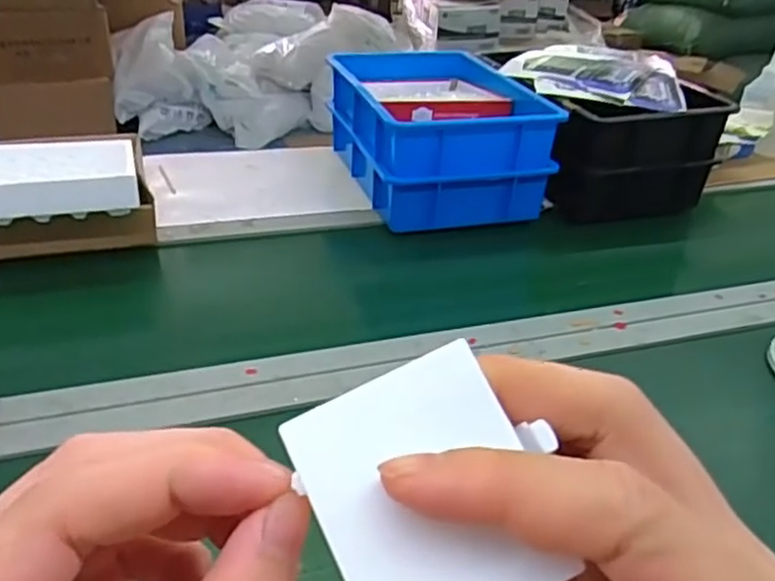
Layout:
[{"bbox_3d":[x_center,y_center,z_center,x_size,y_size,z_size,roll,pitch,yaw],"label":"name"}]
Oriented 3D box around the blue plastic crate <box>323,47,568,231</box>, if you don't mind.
[{"bbox_3d":[0.064,-0.268,1.188,0.284,0.170,0.408,-5,32,-17],"label":"blue plastic crate"}]

